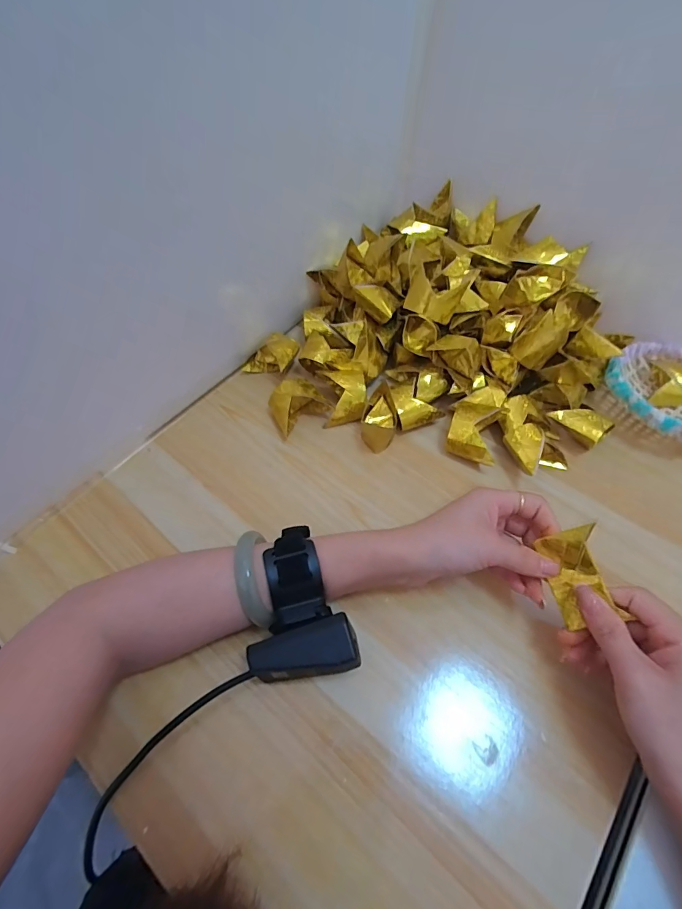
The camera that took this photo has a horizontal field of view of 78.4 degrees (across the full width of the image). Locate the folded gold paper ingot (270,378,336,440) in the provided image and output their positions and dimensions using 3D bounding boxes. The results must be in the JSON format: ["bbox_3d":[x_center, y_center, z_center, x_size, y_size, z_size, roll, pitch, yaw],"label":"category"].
[{"bbox_3d":[-0.044,-0.049,0.413,0.058,0.035,0.038,-34,63,-19],"label":"folded gold paper ingot"}]

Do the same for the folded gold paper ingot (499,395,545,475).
[{"bbox_3d":[0.167,-0.015,0.394,0.032,0.029,0.084,9,58,7],"label":"folded gold paper ingot"}]

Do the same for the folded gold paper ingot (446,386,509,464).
[{"bbox_3d":[0.128,-0.027,0.400,0.046,0.034,0.074,19,59,13],"label":"folded gold paper ingot"}]

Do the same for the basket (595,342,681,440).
[{"bbox_3d":[0.327,-0.060,0.415,0.127,0.041,0.114,-39,64,-21],"label":"basket"}]

